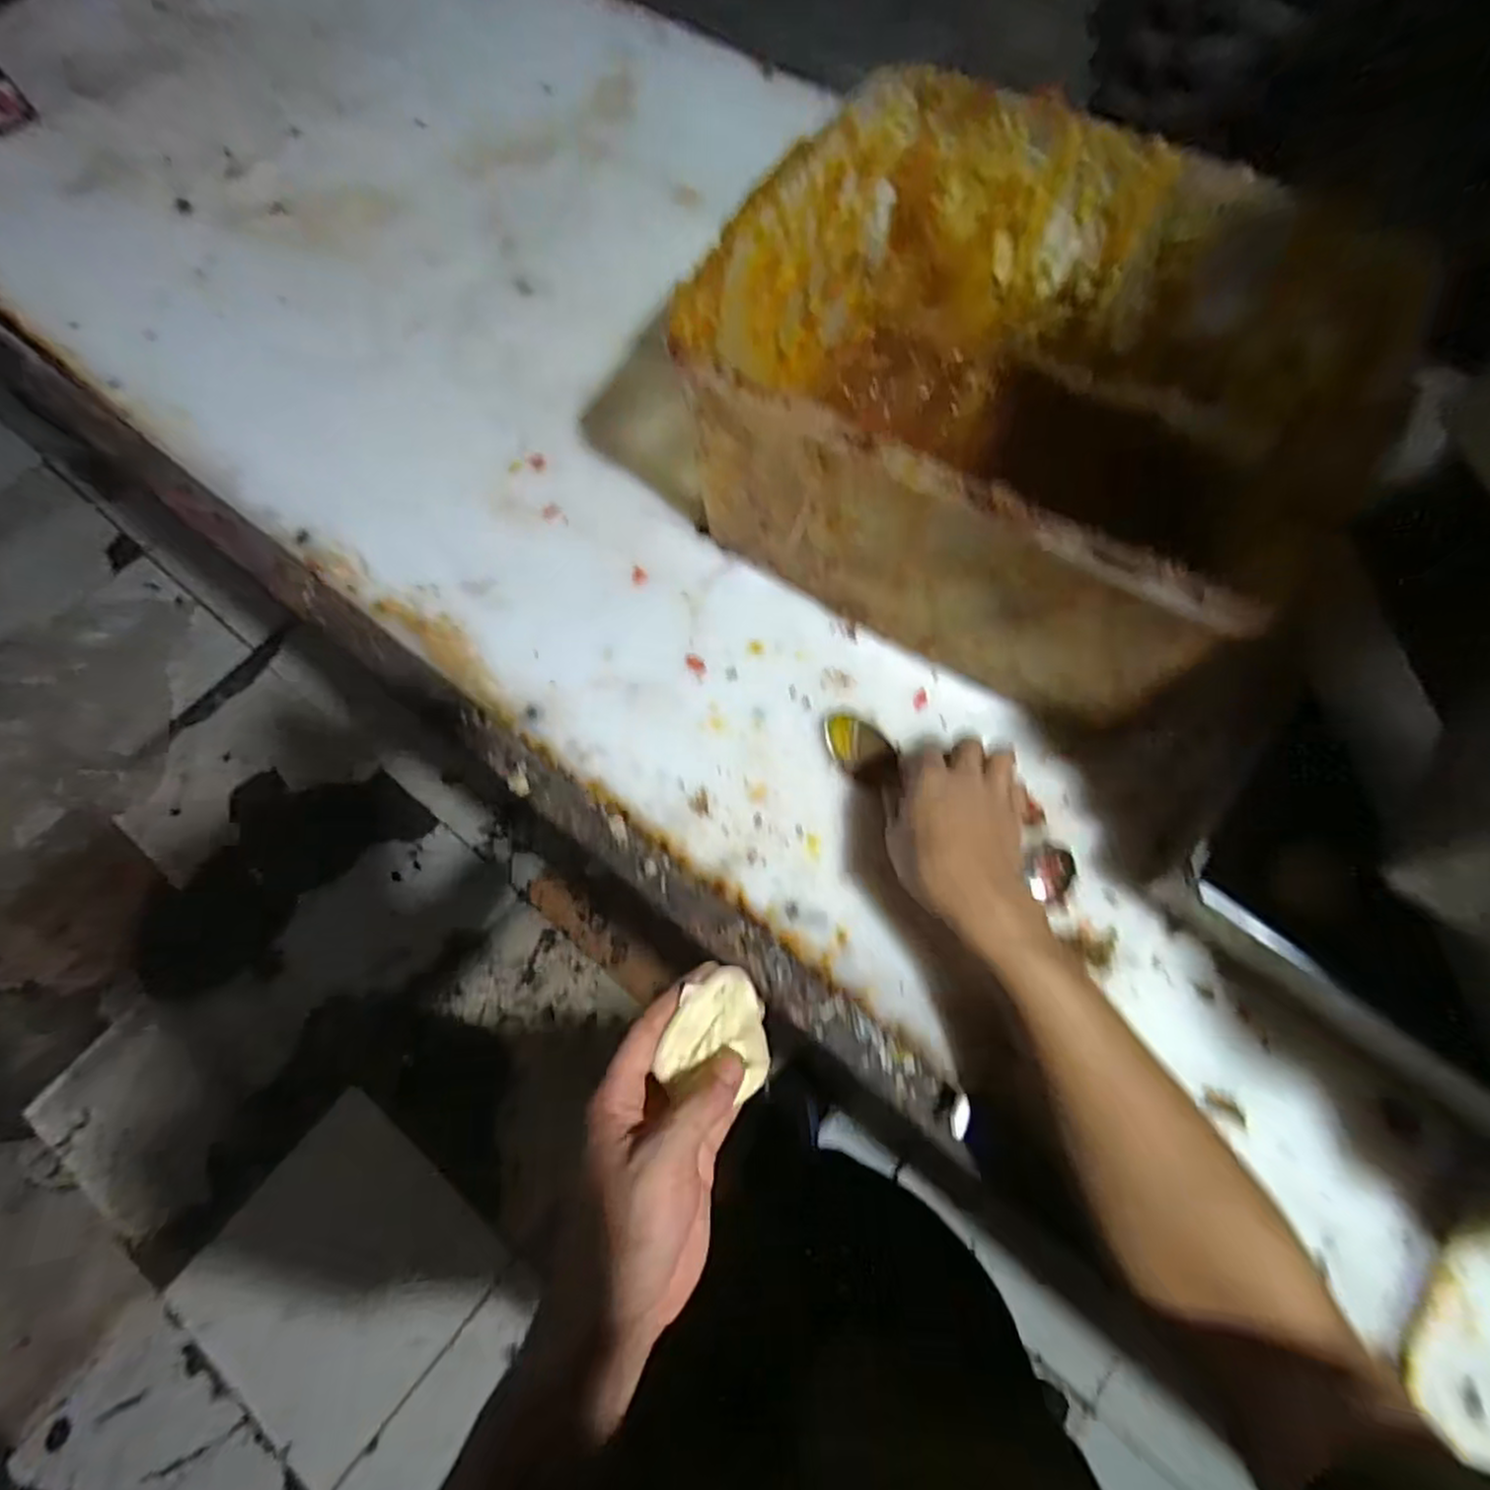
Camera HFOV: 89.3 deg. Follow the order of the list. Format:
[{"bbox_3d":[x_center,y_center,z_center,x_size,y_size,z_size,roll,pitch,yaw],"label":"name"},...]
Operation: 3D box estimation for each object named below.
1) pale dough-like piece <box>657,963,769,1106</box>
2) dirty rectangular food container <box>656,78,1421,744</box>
[{"bbox_3d":[-0.011,0.131,0.351,0.047,0.023,0.051,9,69,6],"label":"pale dough-like piece"},{"bbox_3d":[0.181,-0.215,0.495,0.371,0.185,0.307,31,73,13],"label":"dirty rectangular food container"}]

